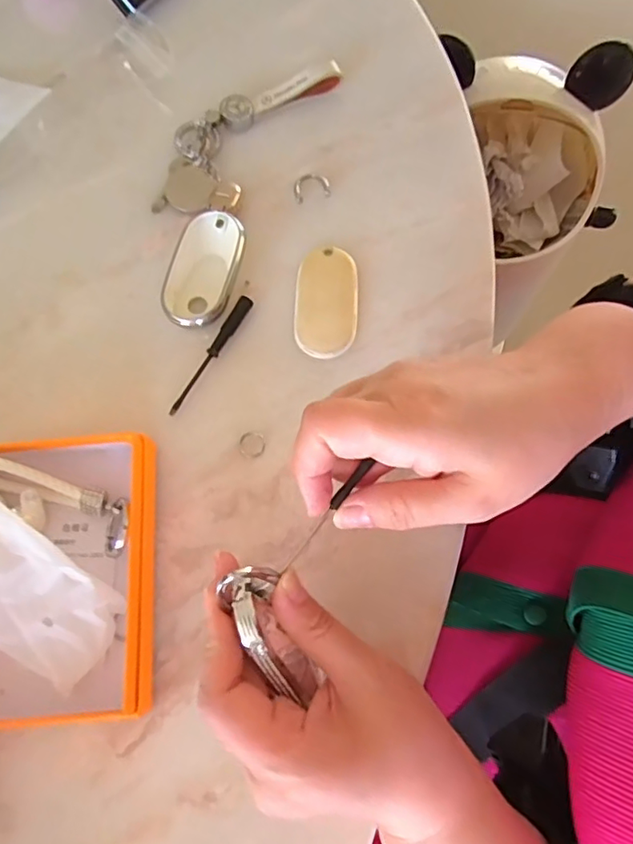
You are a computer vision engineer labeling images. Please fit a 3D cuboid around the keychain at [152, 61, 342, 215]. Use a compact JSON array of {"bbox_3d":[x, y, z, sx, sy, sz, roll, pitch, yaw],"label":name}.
[{"bbox_3d":[-0.055,-0.210,0.395,0.074,0.014,0.157,30,75,11],"label":"keychain"}]

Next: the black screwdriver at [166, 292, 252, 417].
[{"bbox_3d":[-0.065,-0.042,0.341,0.009,0.006,0.087,27,75,11],"label":"black screwdriver"}]

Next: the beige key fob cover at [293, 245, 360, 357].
[{"bbox_3d":[0.006,-0.078,0.351,0.039,0.004,0.077,2,72,3],"label":"beige key fob cover"}]

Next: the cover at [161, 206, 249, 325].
[{"bbox_3d":[-0.075,-0.099,0.356,0.044,0.013,0.080,11,72,6],"label":"cover"}]

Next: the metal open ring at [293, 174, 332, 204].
[{"bbox_3d":[-0.004,-0.165,0.383,0.025,0.004,0.022,-17,72,-3],"label":"metal open ring"}]

